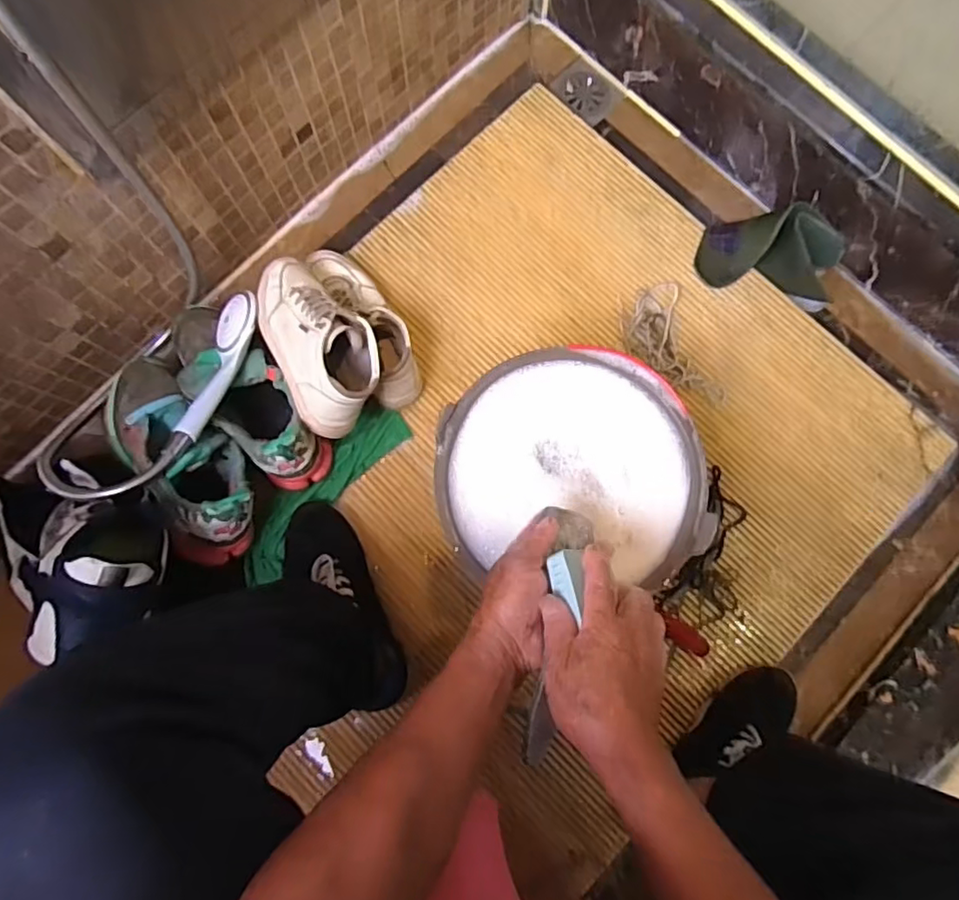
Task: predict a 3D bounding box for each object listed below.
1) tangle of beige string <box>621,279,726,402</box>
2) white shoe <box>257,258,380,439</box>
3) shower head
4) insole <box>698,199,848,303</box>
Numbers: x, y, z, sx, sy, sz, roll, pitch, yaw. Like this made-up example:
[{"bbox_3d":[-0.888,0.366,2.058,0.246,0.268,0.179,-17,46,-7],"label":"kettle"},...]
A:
[{"bbox_3d":[0.257,-0.139,0.812,0.097,0.024,0.182,-21,81,-2],"label":"tangle of beige string"},{"bbox_3d":[-0.194,-0.136,0.694,0.111,0.084,0.223,-29,82,-6],"label":"white shoe"},{"bbox_3d":[-0.310,-0.100,0.703,0.058,0.047,0.198,8,62,2],"label":"shower head"},{"bbox_3d":[0.404,-0.274,0.817,0.192,0.054,0.121,7,81,2],"label":"insole"}]

